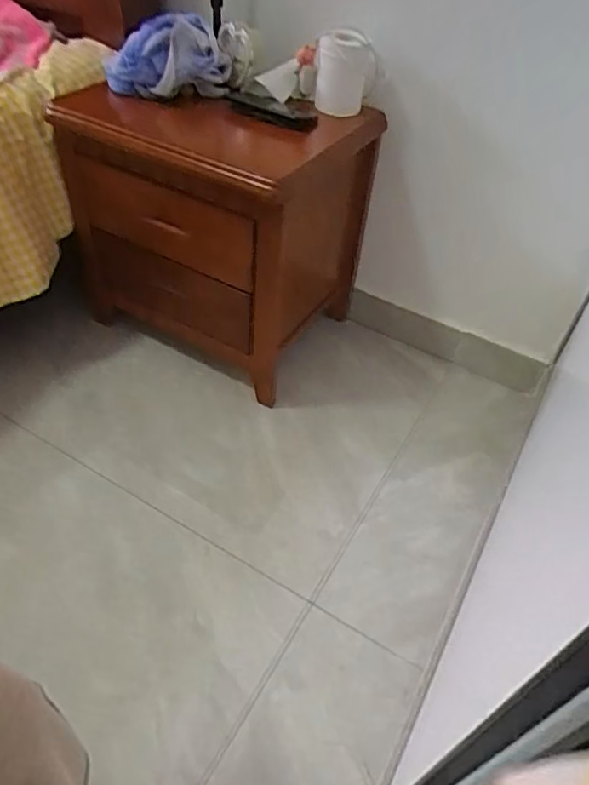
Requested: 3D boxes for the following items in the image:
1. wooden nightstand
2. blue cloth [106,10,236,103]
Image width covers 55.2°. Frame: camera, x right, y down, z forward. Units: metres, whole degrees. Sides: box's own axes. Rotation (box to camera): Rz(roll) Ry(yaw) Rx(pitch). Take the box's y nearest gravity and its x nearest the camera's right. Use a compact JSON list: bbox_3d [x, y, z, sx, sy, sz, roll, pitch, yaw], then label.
[{"bbox_3d":[-0.136,-0.349,1.171,0.482,0.464,0.427,29,51,21],"label":"wooden nightstand"},{"bbox_3d":[-0.228,-0.602,1.004,0.211,0.121,0.125,-14,48,-15],"label":"blue cloth"}]

